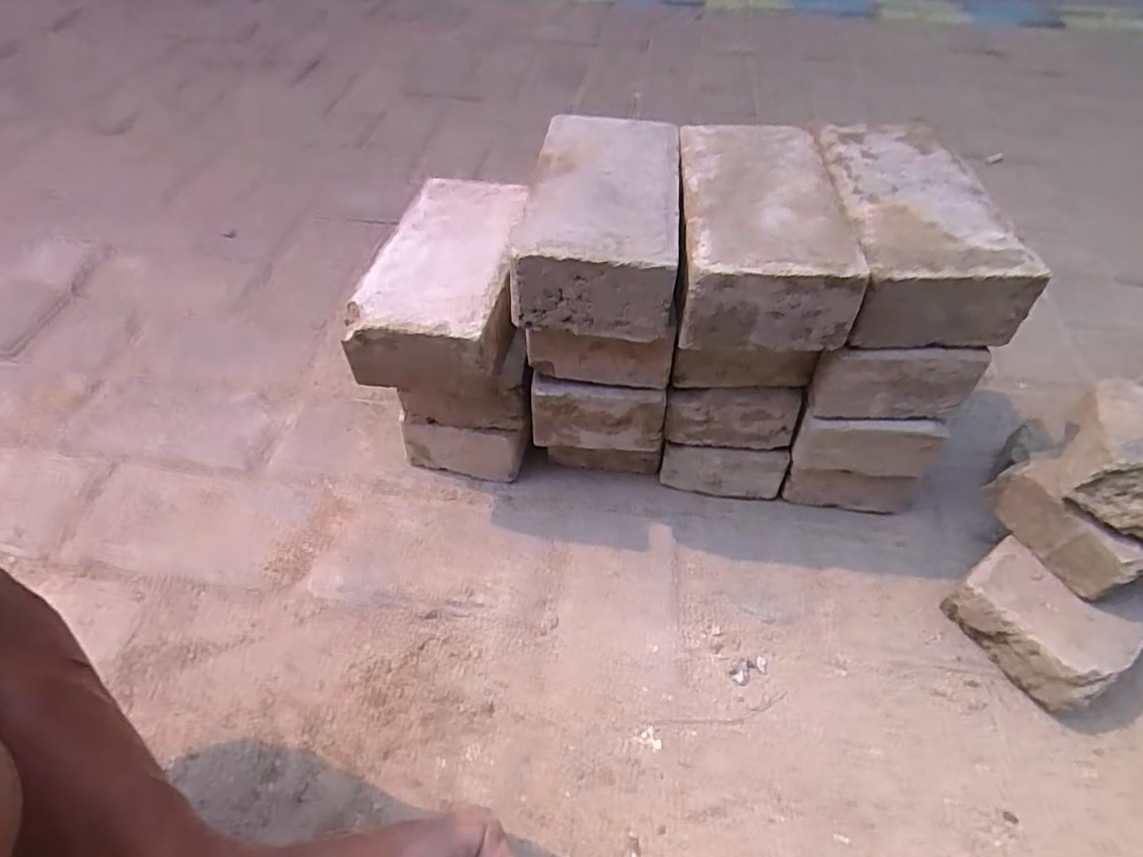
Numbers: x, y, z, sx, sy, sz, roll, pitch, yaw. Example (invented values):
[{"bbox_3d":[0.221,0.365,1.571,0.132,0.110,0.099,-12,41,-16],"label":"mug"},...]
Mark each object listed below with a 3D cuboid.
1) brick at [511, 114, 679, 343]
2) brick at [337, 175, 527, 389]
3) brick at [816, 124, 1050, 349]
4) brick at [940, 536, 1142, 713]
[{"bbox_3d":[0.022,-0.158,0.459,0.105,0.062,0.196,6,49,3],"label":"brick"},{"bbox_3d":[-0.097,-0.119,0.501,0.108,0.068,0.191,6,49,4],"label":"brick"},{"bbox_3d":[0.237,-0.148,0.456,0.107,0.065,0.192,0,49,-1],"label":"brick"},{"bbox_3d":[0.356,0.143,0.477,0.097,0.067,0.106,-29,56,-25],"label":"brick"}]

